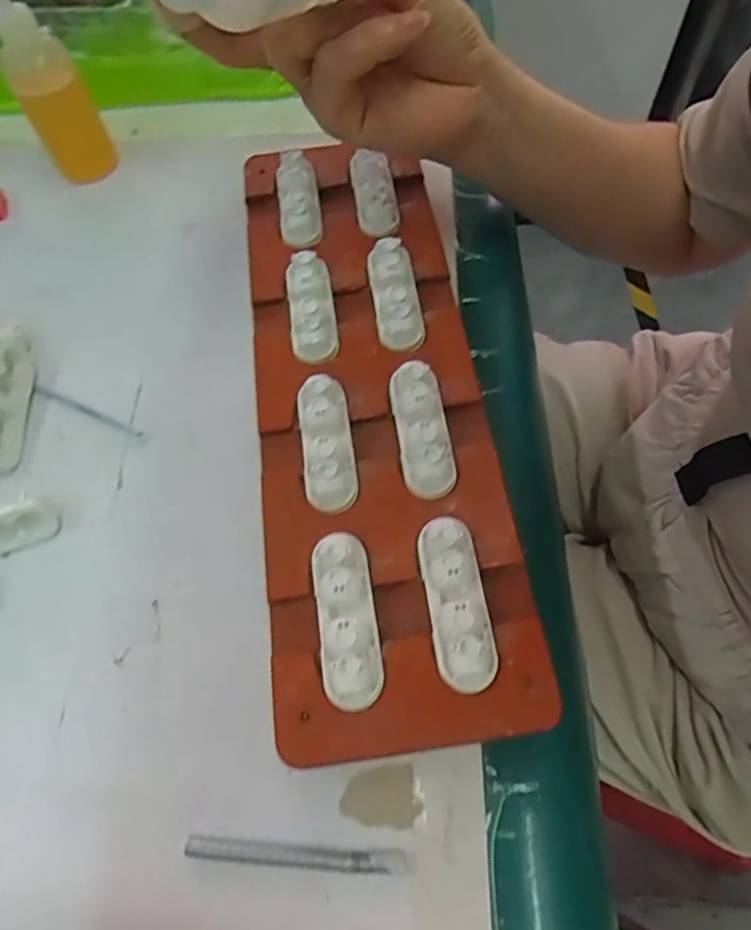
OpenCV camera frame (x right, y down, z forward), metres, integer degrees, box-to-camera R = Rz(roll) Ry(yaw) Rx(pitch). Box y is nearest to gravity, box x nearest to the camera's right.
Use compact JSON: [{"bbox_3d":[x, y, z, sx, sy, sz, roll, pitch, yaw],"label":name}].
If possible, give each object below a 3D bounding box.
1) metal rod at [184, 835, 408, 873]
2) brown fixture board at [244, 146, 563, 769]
[{"bbox_3d":[-0.027,0.132,0.206,0.074,0.004,0.008,2,63,4],"label":"metal rod"},{"bbox_3d":[-0.004,-0.036,0.276,0.096,0.033,0.298,-8,62,-1],"label":"brown fixture board"}]

